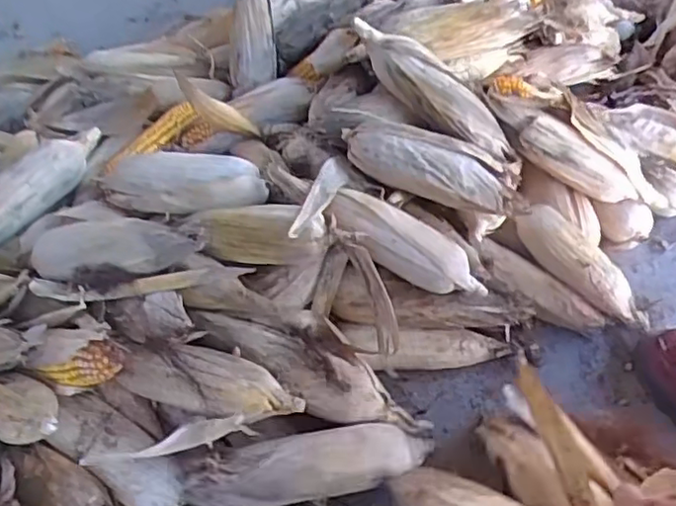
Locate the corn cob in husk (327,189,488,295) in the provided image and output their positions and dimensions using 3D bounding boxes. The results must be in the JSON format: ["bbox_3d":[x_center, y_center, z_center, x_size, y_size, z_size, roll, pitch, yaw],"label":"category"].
[{"bbox_3d":[0.074,-0.008,0.699,0.187,0.048,0.072,29,53,-10],"label":"corn cob in husk"}]

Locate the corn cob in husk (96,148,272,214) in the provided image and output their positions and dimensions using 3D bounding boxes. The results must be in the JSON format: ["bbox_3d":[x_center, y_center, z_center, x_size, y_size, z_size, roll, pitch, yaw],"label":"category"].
[{"bbox_3d":[-0.168,-0.077,0.728,0.185,0.048,0.070,-1,51,5],"label":"corn cob in husk"}]

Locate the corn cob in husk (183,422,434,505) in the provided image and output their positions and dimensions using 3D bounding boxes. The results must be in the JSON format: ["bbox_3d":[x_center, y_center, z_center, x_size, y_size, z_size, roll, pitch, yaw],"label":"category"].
[{"bbox_3d":[-0.021,0.202,0.632,0.243,0.043,0.060,-4,49,-17],"label":"corn cob in husk"}]

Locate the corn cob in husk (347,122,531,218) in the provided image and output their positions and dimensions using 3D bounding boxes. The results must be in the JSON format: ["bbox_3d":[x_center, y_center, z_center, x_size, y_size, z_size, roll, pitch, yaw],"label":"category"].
[{"bbox_3d":[0.109,-0.099,0.735,0.212,0.059,0.074,19,54,4],"label":"corn cob in husk"}]

